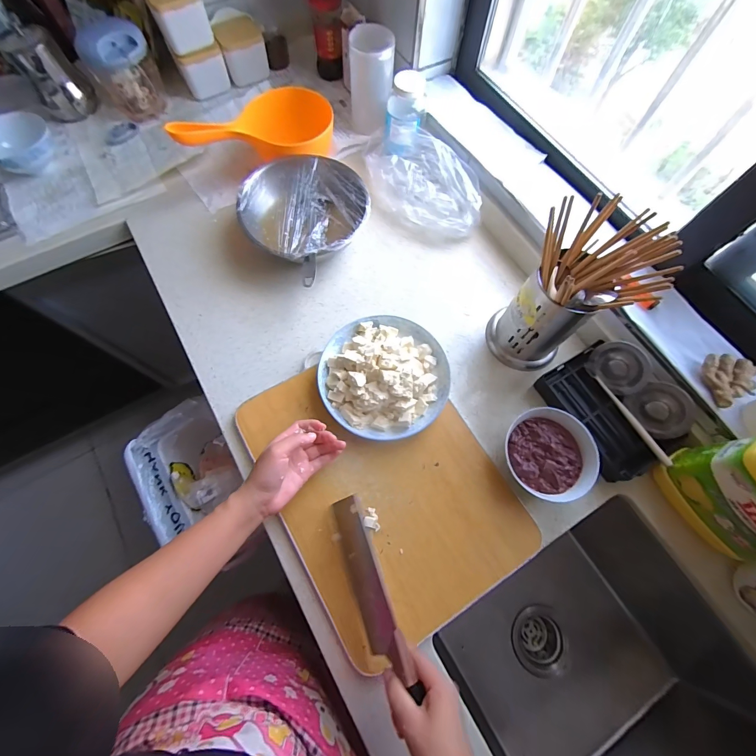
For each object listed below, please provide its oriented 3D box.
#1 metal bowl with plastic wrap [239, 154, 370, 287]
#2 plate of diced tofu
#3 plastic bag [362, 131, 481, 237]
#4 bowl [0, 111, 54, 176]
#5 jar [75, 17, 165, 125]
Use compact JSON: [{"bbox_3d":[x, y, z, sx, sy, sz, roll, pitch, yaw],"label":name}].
[{"bbox_3d":[-0.128,-0.284,0.622,0.209,0.077,0.211,0,70,-1],"label":"metal bowl with plastic wrap"},{"bbox_3d":[0.010,-0.007,0.518,0.185,0.072,0.185,0,70,0],"label":"plate of diced tofu"},{"bbox_3d":[0.077,-0.364,0.643,0.119,0.075,0.261,-40,75,-13],"label":"plastic bag"},{"bbox_3d":[-0.681,-0.442,0.667,0.117,0.054,0.123,0,70,-1],"label":"bowl"},{"bbox_3d":[-0.504,-0.612,0.703,0.120,0.131,0.097,-30,73,-11],"label":"jar"}]

